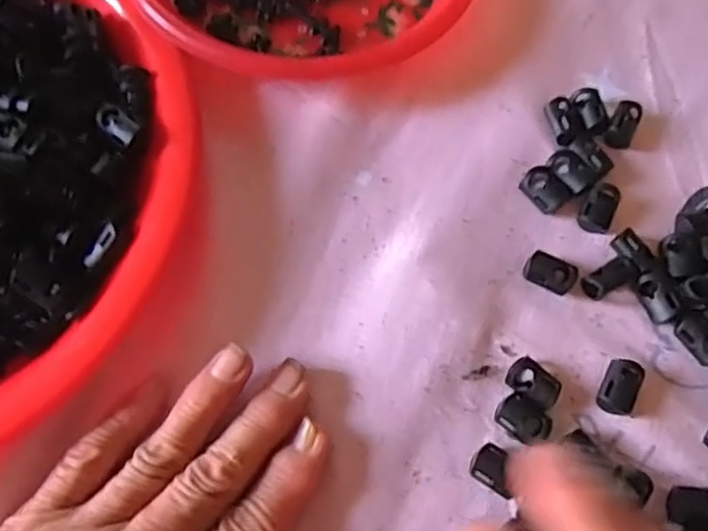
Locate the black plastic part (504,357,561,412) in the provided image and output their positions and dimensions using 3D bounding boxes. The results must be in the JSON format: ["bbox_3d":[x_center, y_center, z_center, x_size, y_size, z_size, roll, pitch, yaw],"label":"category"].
[{"bbox_3d":[0.068,0.046,0.263,0.019,0.009,0.014,41,75,12],"label":"black plastic part"}]

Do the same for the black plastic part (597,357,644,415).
[{"bbox_3d":[0.100,0.046,0.263,0.015,0.011,0.021,21,72,6],"label":"black plastic part"}]

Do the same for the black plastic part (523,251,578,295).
[{"bbox_3d":[0.079,0.004,0.279,0.020,0.010,0.012,24,72,7],"label":"black plastic part"}]

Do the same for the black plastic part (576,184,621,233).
[{"bbox_3d":[0.103,-0.023,0.291,0.014,0.010,0.020,26,72,8],"label":"black plastic part"}]

